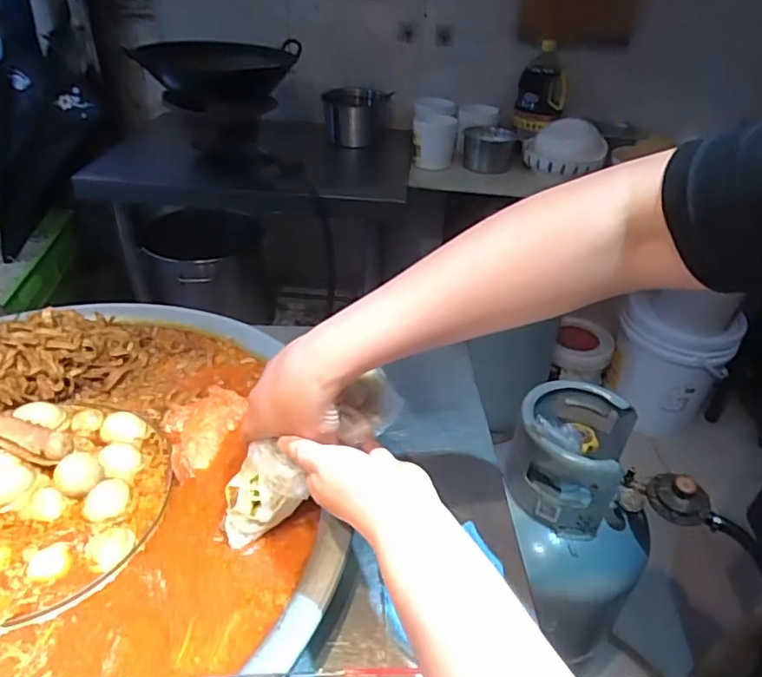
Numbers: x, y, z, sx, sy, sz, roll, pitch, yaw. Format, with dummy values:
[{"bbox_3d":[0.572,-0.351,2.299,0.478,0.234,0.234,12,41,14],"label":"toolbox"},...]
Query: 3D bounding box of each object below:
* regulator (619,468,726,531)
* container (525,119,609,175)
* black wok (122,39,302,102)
[{"bbox_3d":[0.423,0.233,0.834,0.133,0.070,0.055,3,-12,35],"label":"regulator"},{"bbox_3d":[0.516,-0.523,1.590,0.198,0.117,0.214,13,37,11],"label":"container"},{"bbox_3d":[-0.425,-0.721,1.528,0.405,0.097,0.364,0,36,-6],"label":"black wok"}]

